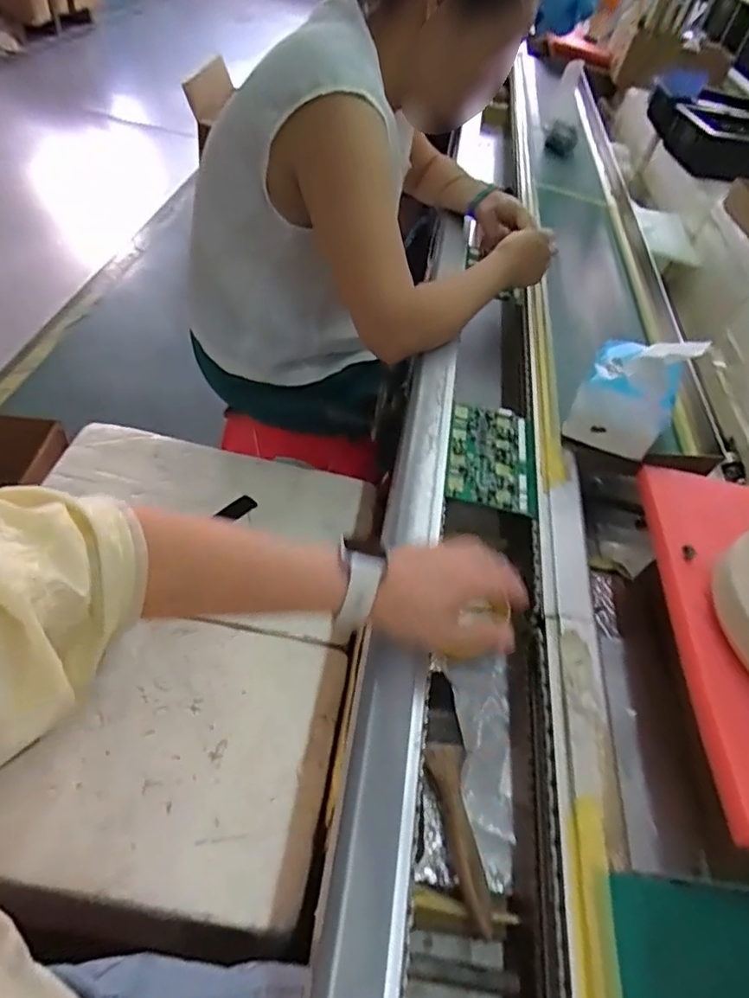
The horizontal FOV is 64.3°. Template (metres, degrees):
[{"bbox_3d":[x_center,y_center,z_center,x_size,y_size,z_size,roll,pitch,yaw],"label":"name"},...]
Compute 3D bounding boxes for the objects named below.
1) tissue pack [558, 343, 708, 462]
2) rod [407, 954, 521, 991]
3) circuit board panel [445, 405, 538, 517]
[{"bbox_3d":[0.290,-0.123,0.674,0.102,0.100,0.126,24,53,16],"label":"tissue pack"},{"bbox_3d":[0.062,0.327,0.410,0.075,0.008,0.014,6,51,2],"label":"rod"},{"bbox_3d":[0.131,-0.053,0.662,0.094,0.011,0.158,8,51,3],"label":"circuit board panel"}]

